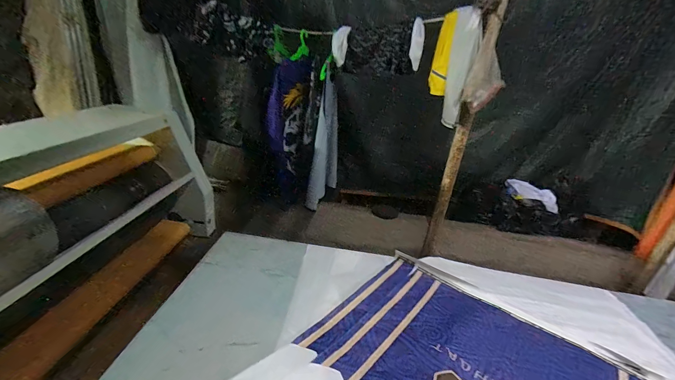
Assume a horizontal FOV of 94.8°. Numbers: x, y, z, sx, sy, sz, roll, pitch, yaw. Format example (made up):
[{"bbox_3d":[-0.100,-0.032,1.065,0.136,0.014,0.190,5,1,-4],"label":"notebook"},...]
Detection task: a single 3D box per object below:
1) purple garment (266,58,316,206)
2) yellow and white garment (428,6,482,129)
[{"bbox_3d":[-0.237,-0.256,1.512,0.217,0.668,0.160,1,24,-11],"label":"purple garment"},{"bbox_3d":[0.490,-0.514,1.331,0.171,0.436,0.060,13,25,16],"label":"yellow and white garment"}]

